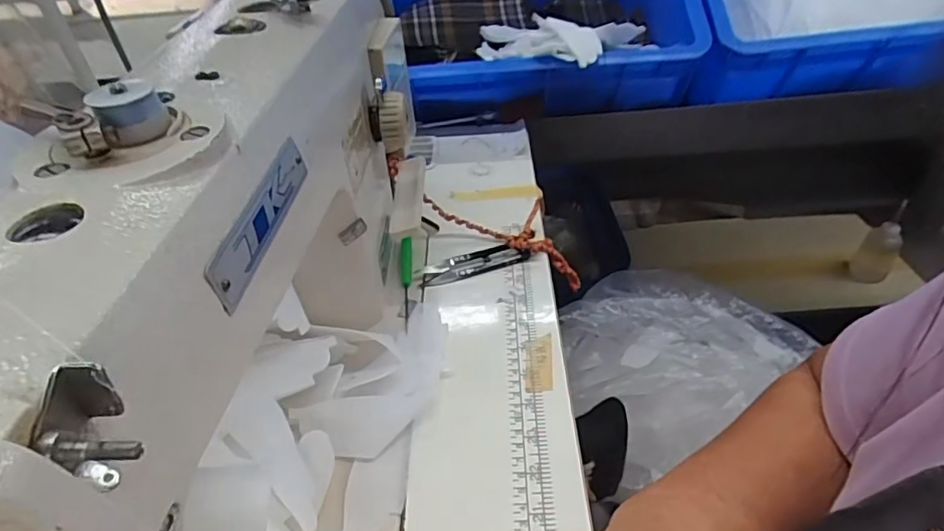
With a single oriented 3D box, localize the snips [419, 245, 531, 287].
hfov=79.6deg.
[{"bbox_3d":[0.002,-0.003,0.490,0.093,0.009,0.021,-14,41,-11],"label":"snips"}]

